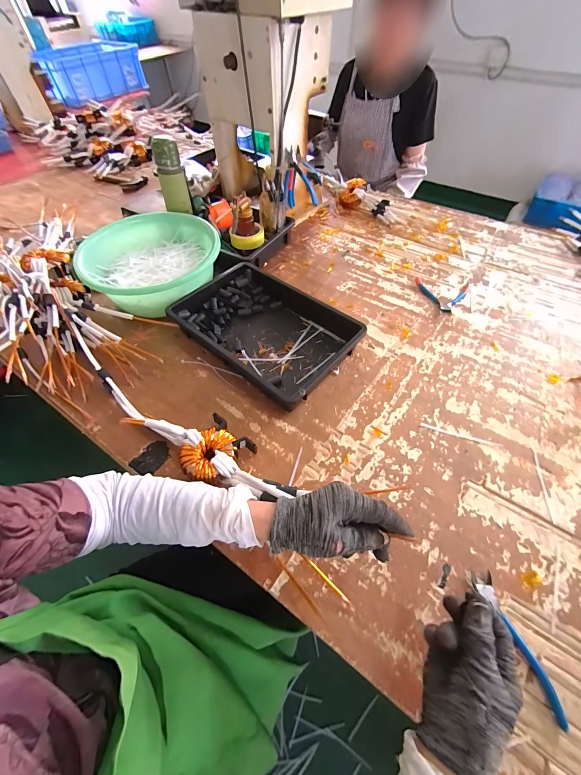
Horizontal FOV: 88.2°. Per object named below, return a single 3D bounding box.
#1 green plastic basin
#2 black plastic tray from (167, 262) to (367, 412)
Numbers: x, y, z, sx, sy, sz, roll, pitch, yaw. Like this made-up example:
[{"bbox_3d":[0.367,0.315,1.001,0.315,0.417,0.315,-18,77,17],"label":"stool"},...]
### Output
[{"bbox_3d":[-0.324,-0.297,0.725,0.296,0.097,0.306,-1,55,1],"label":"green plastic basin"},{"bbox_3d":[-0.049,-0.135,0.657,0.370,0.062,0.262,35,63,23],"label":"black plastic tray"}]

